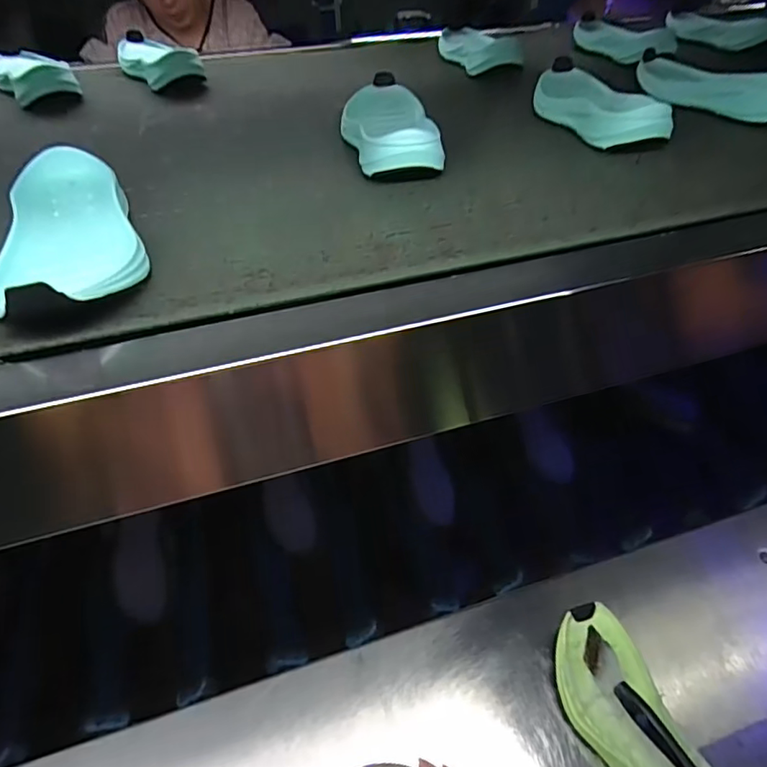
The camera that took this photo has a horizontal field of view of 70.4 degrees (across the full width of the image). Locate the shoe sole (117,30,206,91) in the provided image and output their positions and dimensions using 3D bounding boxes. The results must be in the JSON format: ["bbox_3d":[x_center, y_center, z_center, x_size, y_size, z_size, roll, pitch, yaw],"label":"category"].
[{"bbox_3d":[-0.314,-0.446,0.751,0.074,0.043,0.200,-24,47,-24],"label":"shoe sole"}]

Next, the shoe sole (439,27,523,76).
[{"bbox_3d":[0.130,-0.485,0.782,0.065,0.034,0.199,-9,49,-7],"label":"shoe sole"}]

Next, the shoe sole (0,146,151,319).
[{"bbox_3d":[-0.210,-0.099,0.359,0.087,0.042,0.196,-18,45,-19],"label":"shoe sole"}]

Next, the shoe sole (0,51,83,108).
[{"bbox_3d":[-0.460,-0.403,0.707,0.078,0.039,0.192,-28,49,-27],"label":"shoe sole"}]

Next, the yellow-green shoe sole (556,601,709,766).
[{"bbox_3d":[0.231,0.321,0.495,0.086,0.056,0.220,-14,50,-12],"label":"yellow-green shoe sole"}]

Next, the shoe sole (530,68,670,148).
[{"bbox_3d":[0.216,-0.290,0.561,0.083,0.032,0.197,-8,42,-8],"label":"shoe sole"}]

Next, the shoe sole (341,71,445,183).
[{"bbox_3d":[0.003,-0.252,0.526,0.090,0.039,0.209,-4,42,-3],"label":"shoe sole"}]

